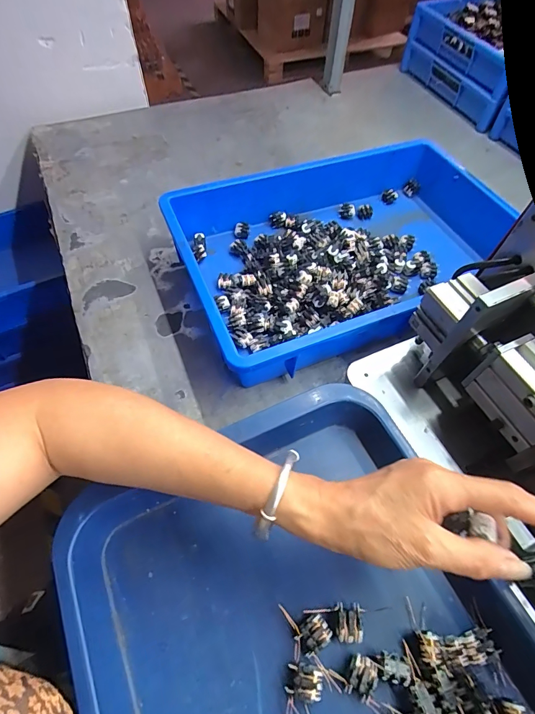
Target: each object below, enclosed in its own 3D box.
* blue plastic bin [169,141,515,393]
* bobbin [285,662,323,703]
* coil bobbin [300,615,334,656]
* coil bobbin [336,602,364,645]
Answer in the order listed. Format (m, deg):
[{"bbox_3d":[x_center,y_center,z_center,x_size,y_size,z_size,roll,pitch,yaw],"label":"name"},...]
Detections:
[{"bbox_3d":[0.104,-0.150,0.489,0.419,0.092,0.277,-19,59,-16],"label":"blue plastic bin"},{"bbox_3d":[0.026,0.226,0.264,0.024,0.011,0.019,12,55,4],"label":"bobbin"},{"bbox_3d":[0.034,0.203,0.279,0.022,0.012,0.019,-32,63,-24],"label":"coil bobbin"},{"bbox_3d":[0.061,0.200,0.285,0.018,0.014,0.024,6,55,0],"label":"coil bobbin"}]

